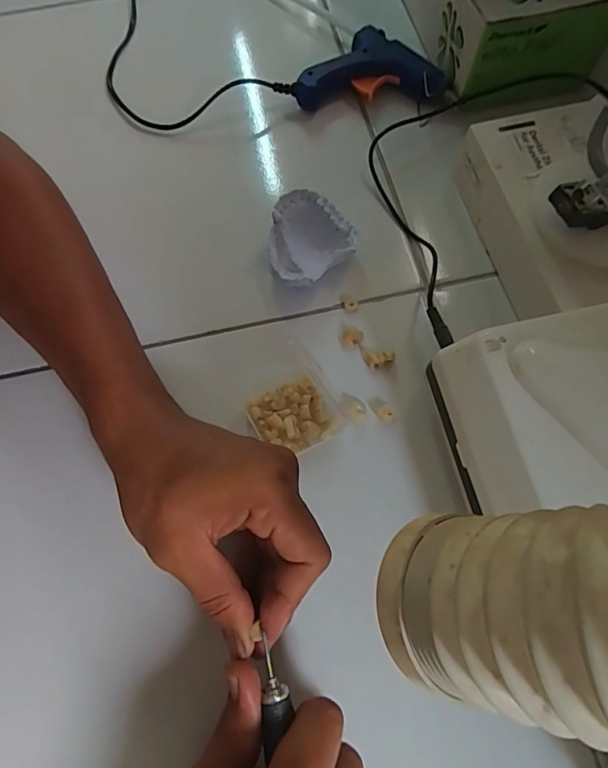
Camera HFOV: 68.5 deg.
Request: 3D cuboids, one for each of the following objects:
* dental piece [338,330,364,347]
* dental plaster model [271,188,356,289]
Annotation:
[{"bbox_3d":[0.034,-0.032,0.321,0.017,0.007,0.012,6,70,3],"label":"dental piece"},{"bbox_3d":[0.001,-0.104,0.330,0.062,0.040,0.054,-40,74,-13],"label":"dental plaster model"}]

